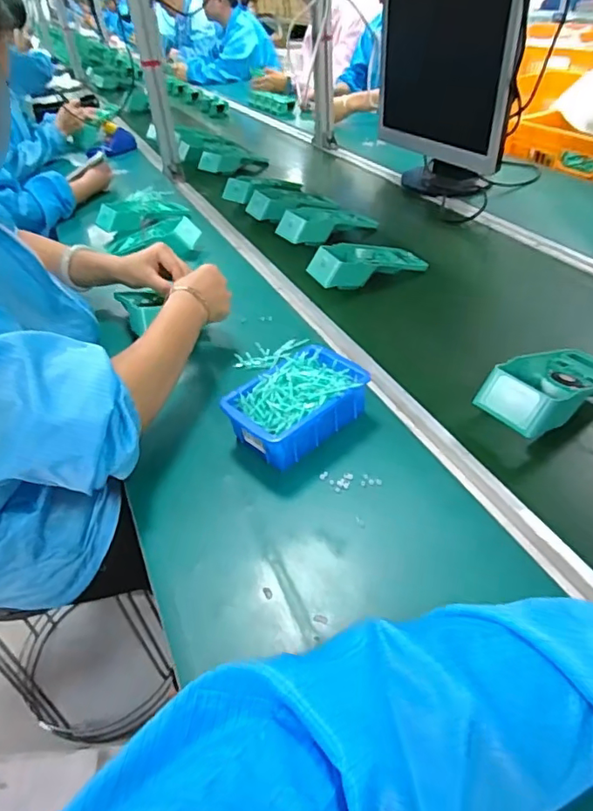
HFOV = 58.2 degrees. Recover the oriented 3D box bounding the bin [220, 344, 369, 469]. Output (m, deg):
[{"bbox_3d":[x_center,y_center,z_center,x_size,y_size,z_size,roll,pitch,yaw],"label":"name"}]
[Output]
[{"bbox_3d":[0.004,0.001,0.593,0.148,0.063,0.100,-33,46,-28],"label":"bin"}]

